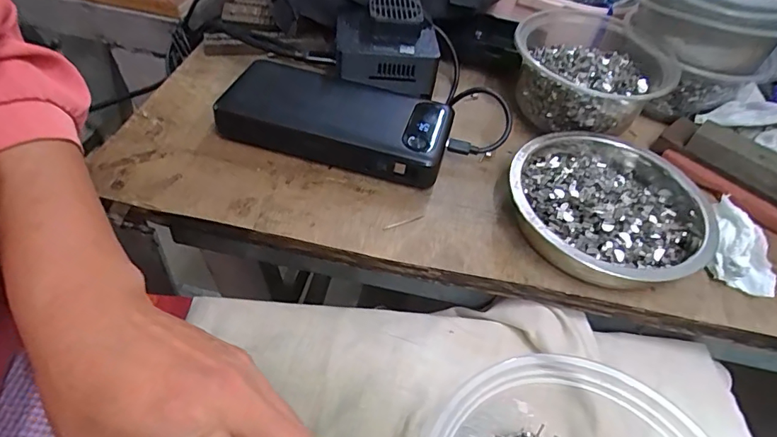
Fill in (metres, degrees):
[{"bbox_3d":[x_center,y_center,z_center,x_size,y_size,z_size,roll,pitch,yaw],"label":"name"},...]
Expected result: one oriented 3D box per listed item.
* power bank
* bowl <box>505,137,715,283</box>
[{"bbox_3d":[-0.035,-0.070,0.342,0.152,0.025,0.071,16,48,6],"label":"power bank"},{"bbox_3d":[0.139,-0.010,0.307,0.125,0.032,0.117,4,48,-5],"label":"bowl"}]

